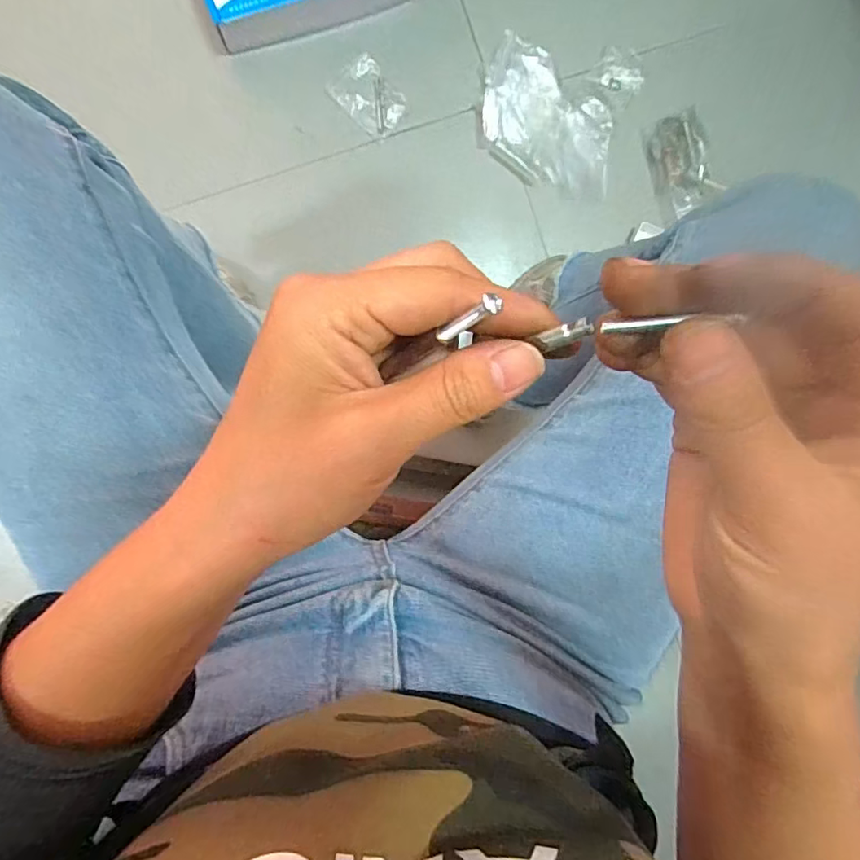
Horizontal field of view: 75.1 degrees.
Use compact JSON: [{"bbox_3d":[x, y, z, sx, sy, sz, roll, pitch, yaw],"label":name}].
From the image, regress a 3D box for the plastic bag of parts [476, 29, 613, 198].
[{"bbox_3d":[0.153,-0.386,0.712,0.195,0.024,0.134,28,91,-8],"label":"plastic bag of parts"}]

